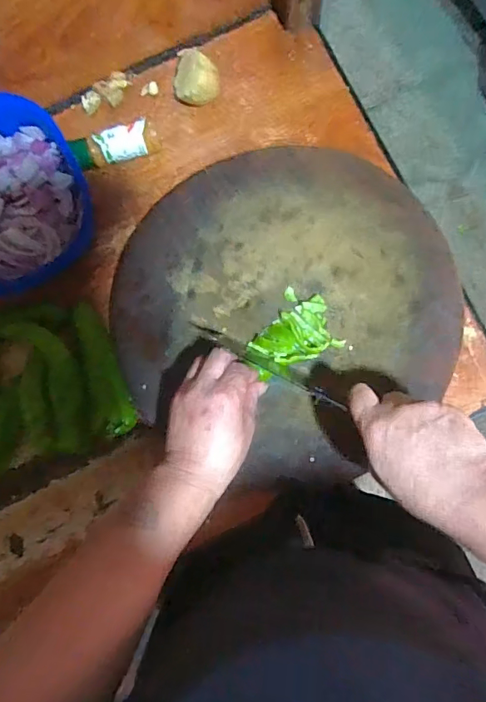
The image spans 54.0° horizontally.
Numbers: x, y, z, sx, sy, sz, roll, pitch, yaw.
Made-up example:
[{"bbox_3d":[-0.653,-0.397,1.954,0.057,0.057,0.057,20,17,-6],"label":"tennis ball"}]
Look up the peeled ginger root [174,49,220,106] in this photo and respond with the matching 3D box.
[{"bbox_3d":[-0.053,-0.315,0.549,0.048,0.033,0.061,3,83,4],"label":"peeled ginger root"}]

